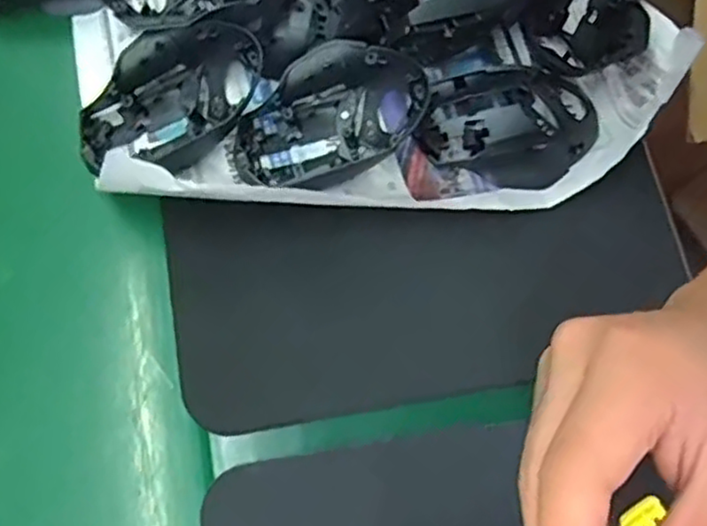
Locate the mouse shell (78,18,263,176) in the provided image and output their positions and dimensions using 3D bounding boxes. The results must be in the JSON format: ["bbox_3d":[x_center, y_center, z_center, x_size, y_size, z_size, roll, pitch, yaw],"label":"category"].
[{"bbox_3d":[-0.108,-0.095,0.410,0.112,0.041,0.061,-34,76,-11],"label":"mouse shell"}]

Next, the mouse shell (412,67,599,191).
[{"bbox_3d":[0.096,-0.089,0.418,0.103,0.029,0.072,12,72,3],"label":"mouse shell"}]

